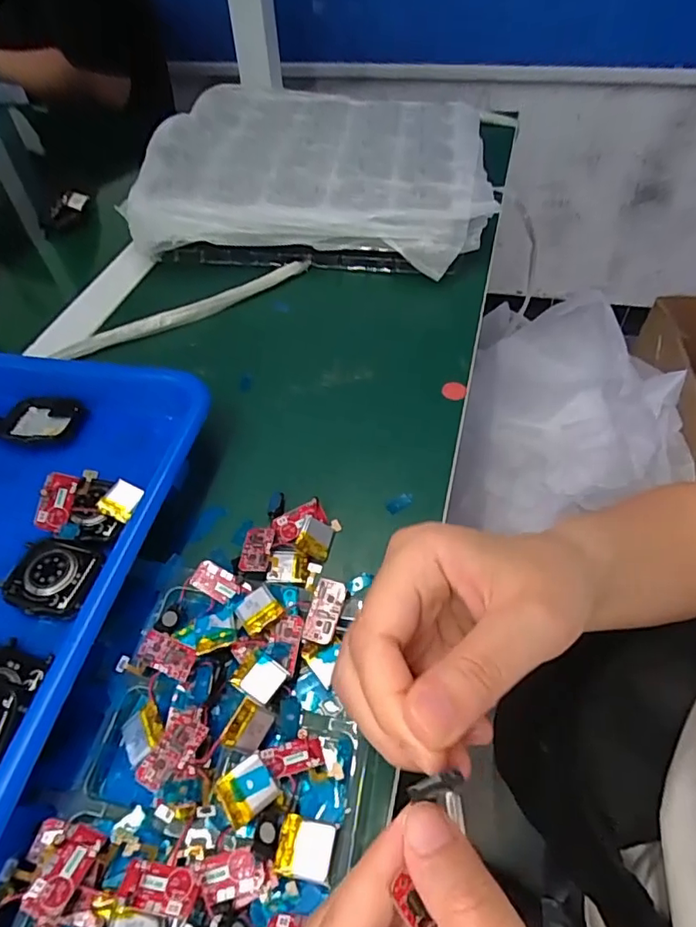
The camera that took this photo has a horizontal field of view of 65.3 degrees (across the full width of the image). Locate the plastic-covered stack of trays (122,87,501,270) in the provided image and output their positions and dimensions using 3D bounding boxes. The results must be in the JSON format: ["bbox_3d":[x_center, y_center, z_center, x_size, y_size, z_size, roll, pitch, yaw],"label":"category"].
[{"bbox_3d":[-0.027,-0.260,0.493,0.290,0.066,0.221,5,51,7],"label":"plastic-covered stack of trays"}]

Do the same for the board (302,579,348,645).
[{"bbox_3d":[-0.011,0.070,0.258,0.014,0.004,0.030,13,65,13],"label":"board"}]

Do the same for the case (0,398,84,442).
[{"bbox_3d":[-0.189,-0.026,0.331,0.043,0.007,0.038,6,51,8],"label":"case"}]

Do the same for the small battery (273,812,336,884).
[{"bbox_3d":[-0.016,0.143,0.203,0.020,0.004,0.019,7,51,9],"label":"small battery"}]

